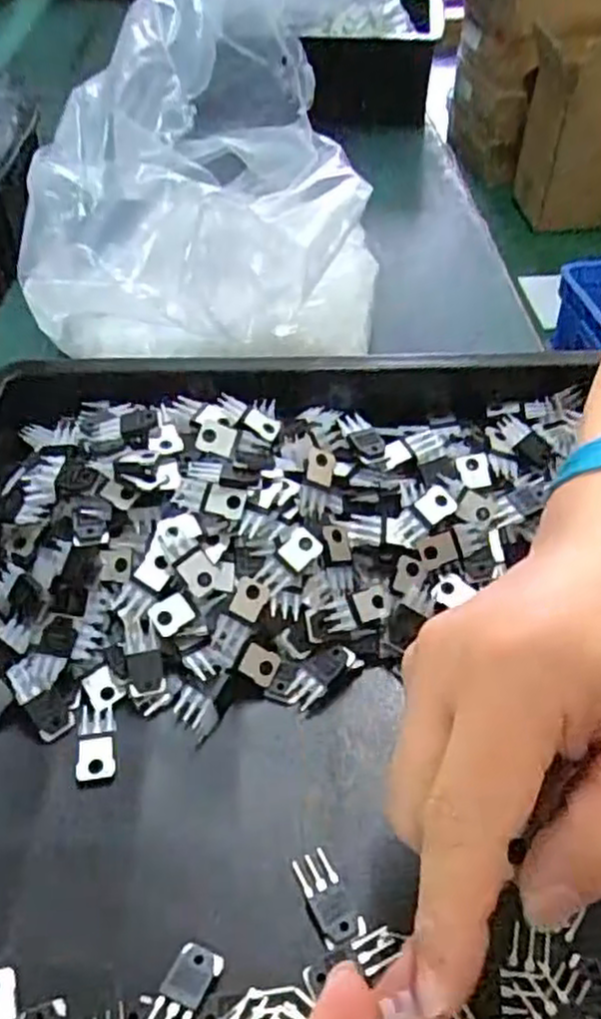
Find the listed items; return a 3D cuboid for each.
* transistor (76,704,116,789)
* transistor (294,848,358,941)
[{"bbox_3d":[-0.089,0.102,0.324,0.016,0.007,0.035,-9,47,-5],"label":"transistor"},{"bbox_3d":[0.010,0.146,0.282,0.014,0.004,0.032,-22,49,-16],"label":"transistor"}]

